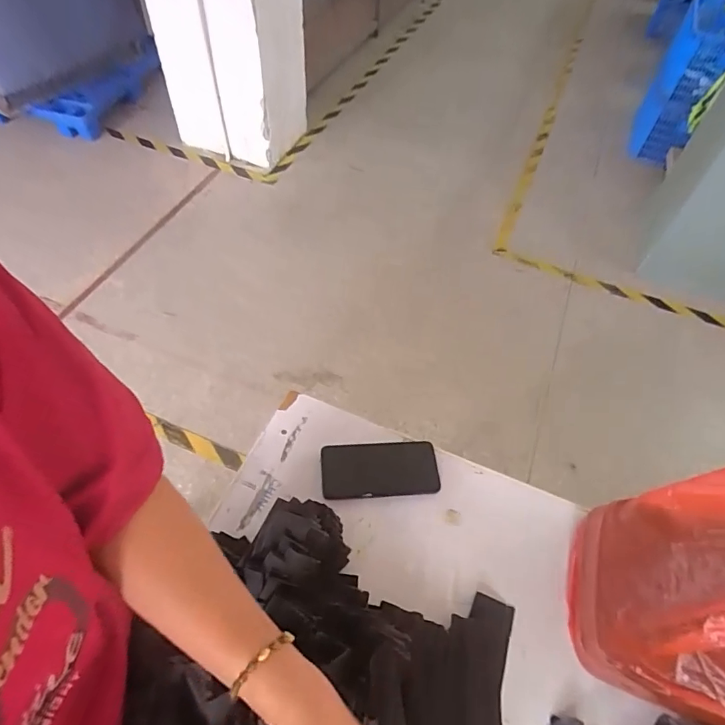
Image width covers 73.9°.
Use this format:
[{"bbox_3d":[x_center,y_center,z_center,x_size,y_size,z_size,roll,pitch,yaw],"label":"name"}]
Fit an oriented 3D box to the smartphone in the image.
[{"bbox_3d":[0.024,0.153,0.684,0.163,0.014,0.079,0,53,-4],"label":"smartphone"}]

